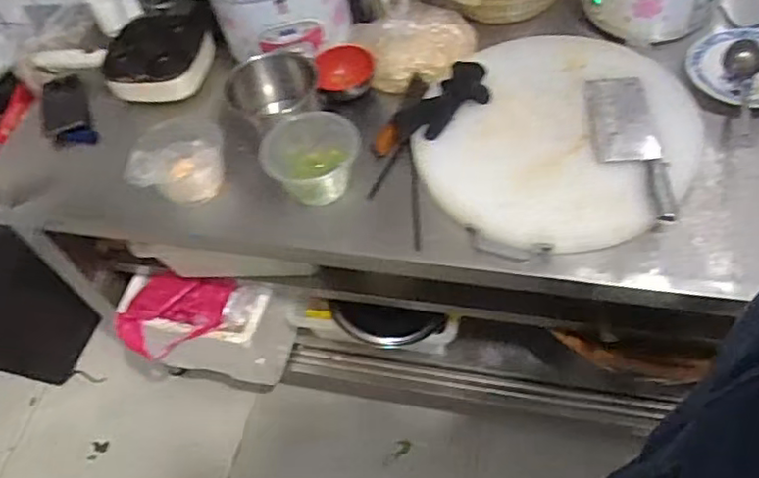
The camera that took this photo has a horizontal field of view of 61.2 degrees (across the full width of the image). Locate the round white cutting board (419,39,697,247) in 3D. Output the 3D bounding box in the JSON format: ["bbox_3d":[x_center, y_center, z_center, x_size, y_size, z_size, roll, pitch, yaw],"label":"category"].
[{"bbox_3d":[0.275,-0.163,0.978,0.381,0.036,0.395,-4,62,7],"label":"round white cutting board"}]

